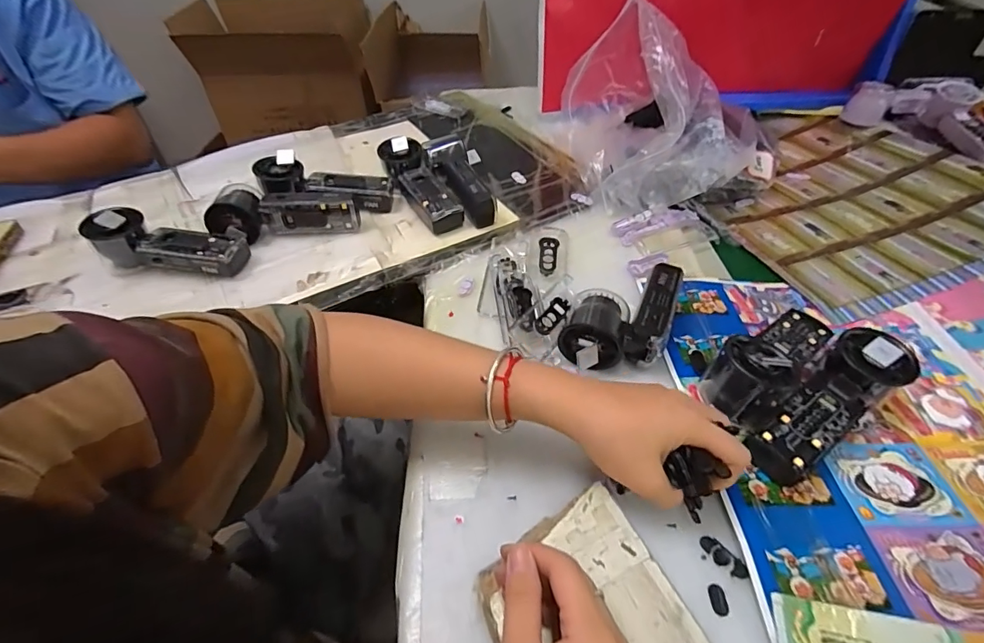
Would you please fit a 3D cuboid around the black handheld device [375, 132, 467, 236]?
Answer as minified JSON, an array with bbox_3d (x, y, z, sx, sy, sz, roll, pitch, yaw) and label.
[{"bbox_3d":[-0.091,-0.179,0.596,0.055,0.044,0.164,-25,64,-20],"label":"black handheld device"}]

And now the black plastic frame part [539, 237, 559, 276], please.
[{"bbox_3d":[0.063,-0.074,0.517,0.021,0.012,0.056,5,47,7],"label":"black plastic frame part"}]

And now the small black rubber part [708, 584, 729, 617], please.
[{"bbox_3d":[0.146,0.178,0.296,0.010,0.004,0.018,0,46,3],"label":"small black rubber part"}]

